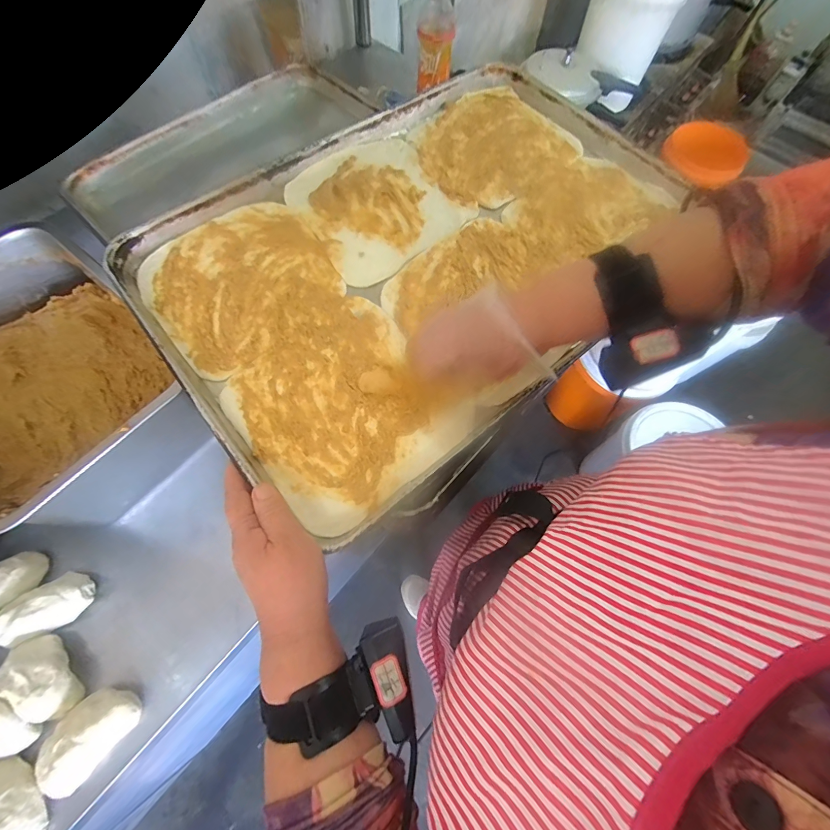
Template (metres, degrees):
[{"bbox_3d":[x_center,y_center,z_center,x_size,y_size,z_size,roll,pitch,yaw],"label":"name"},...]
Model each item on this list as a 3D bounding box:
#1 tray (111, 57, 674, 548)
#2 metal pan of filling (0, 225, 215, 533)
[{"bbox_3d":[0.024,-0.195,0.431,0.591,0.026,0.394,-37,73,-16],"label":"tray"},{"bbox_3d":[-0.451,-0.036,0.480,0.344,0.143,0.243,38,71,13],"label":"metal pan of filling"}]

